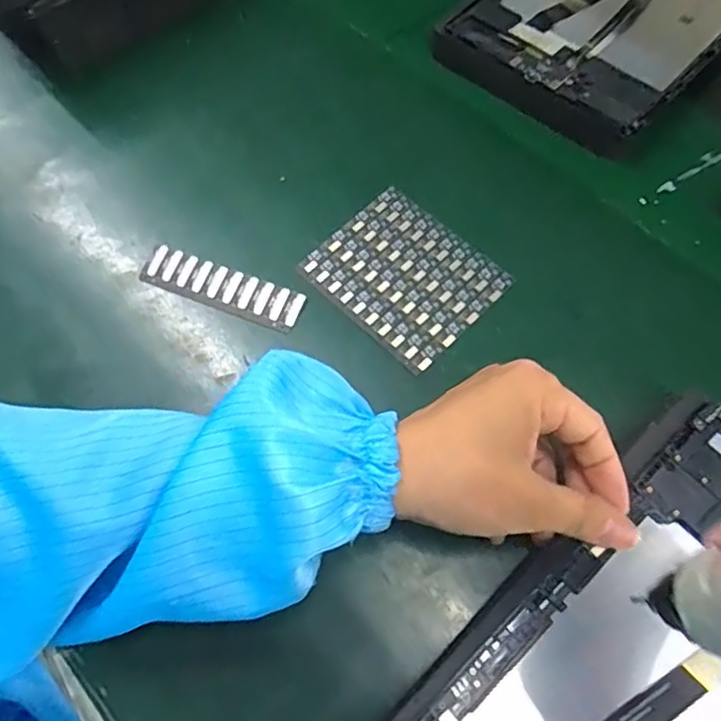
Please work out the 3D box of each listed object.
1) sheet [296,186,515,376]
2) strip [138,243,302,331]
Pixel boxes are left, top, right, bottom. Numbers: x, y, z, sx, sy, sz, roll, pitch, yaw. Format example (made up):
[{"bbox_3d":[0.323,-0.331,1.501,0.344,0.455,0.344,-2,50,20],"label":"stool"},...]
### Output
[{"bbox_3d":[0.026,-0.050,0.359,0.082,0.004,0.097,-42,70,-17],"label":"sheet"},{"bbox_3d":[-0.081,-0.043,0.358,0.098,0.005,0.024,20,67,11],"label":"strip"}]

